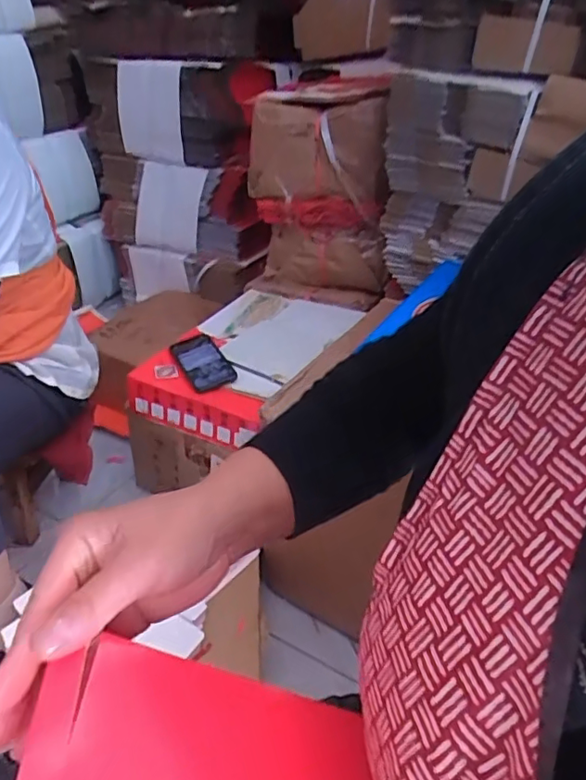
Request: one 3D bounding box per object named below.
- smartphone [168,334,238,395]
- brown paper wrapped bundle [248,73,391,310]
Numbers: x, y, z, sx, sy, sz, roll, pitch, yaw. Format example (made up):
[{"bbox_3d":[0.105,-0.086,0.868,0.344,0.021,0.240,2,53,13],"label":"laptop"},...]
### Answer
[{"bbox_3d":[-0.157,-0.049,1.017,0.077,0.012,0.147,-25,48,-16],"label":"smartphone"},{"bbox_3d":[0.056,-0.416,1.230,0.295,0.433,0.110,15,35,17],"label":"brown paper wrapped bundle"}]

